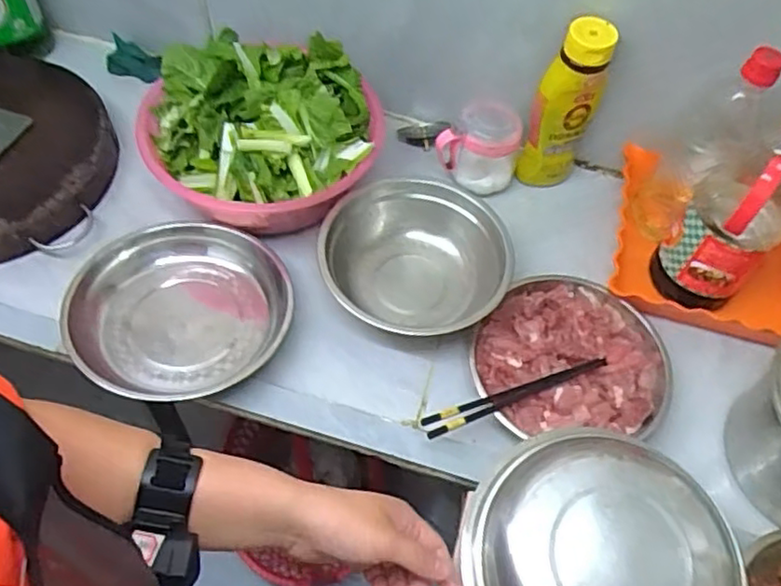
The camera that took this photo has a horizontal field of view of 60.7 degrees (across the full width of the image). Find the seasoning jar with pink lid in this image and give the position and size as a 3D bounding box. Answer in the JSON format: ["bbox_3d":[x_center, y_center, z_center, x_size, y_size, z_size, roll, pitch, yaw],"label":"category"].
[{"bbox_3d":[0.110,-0.186,0.846,0.078,0.096,0.083,2,58,-3],"label":"seasoning jar with pink lid"}]

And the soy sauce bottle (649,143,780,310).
[{"bbox_3d":[0.361,-0.083,0.691,0.095,0.238,0.084,41,64,20],"label":"soy sauce bottle"}]

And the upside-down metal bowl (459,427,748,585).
[{"bbox_3d":[0.172,0.222,0.539,0.208,0.076,0.218,2,58,-3],"label":"upside-down metal bowl"}]

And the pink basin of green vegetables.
[{"bbox_3d":[-0.154,-0.191,0.790,0.273,0.134,0.241,7,58,0],"label":"pink basin of green vegetables"}]

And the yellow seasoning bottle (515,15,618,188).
[{"bbox_3d":[0.209,-0.218,0.805,0.068,0.217,0.062,19,59,8],"label":"yellow seasoning bottle"}]

